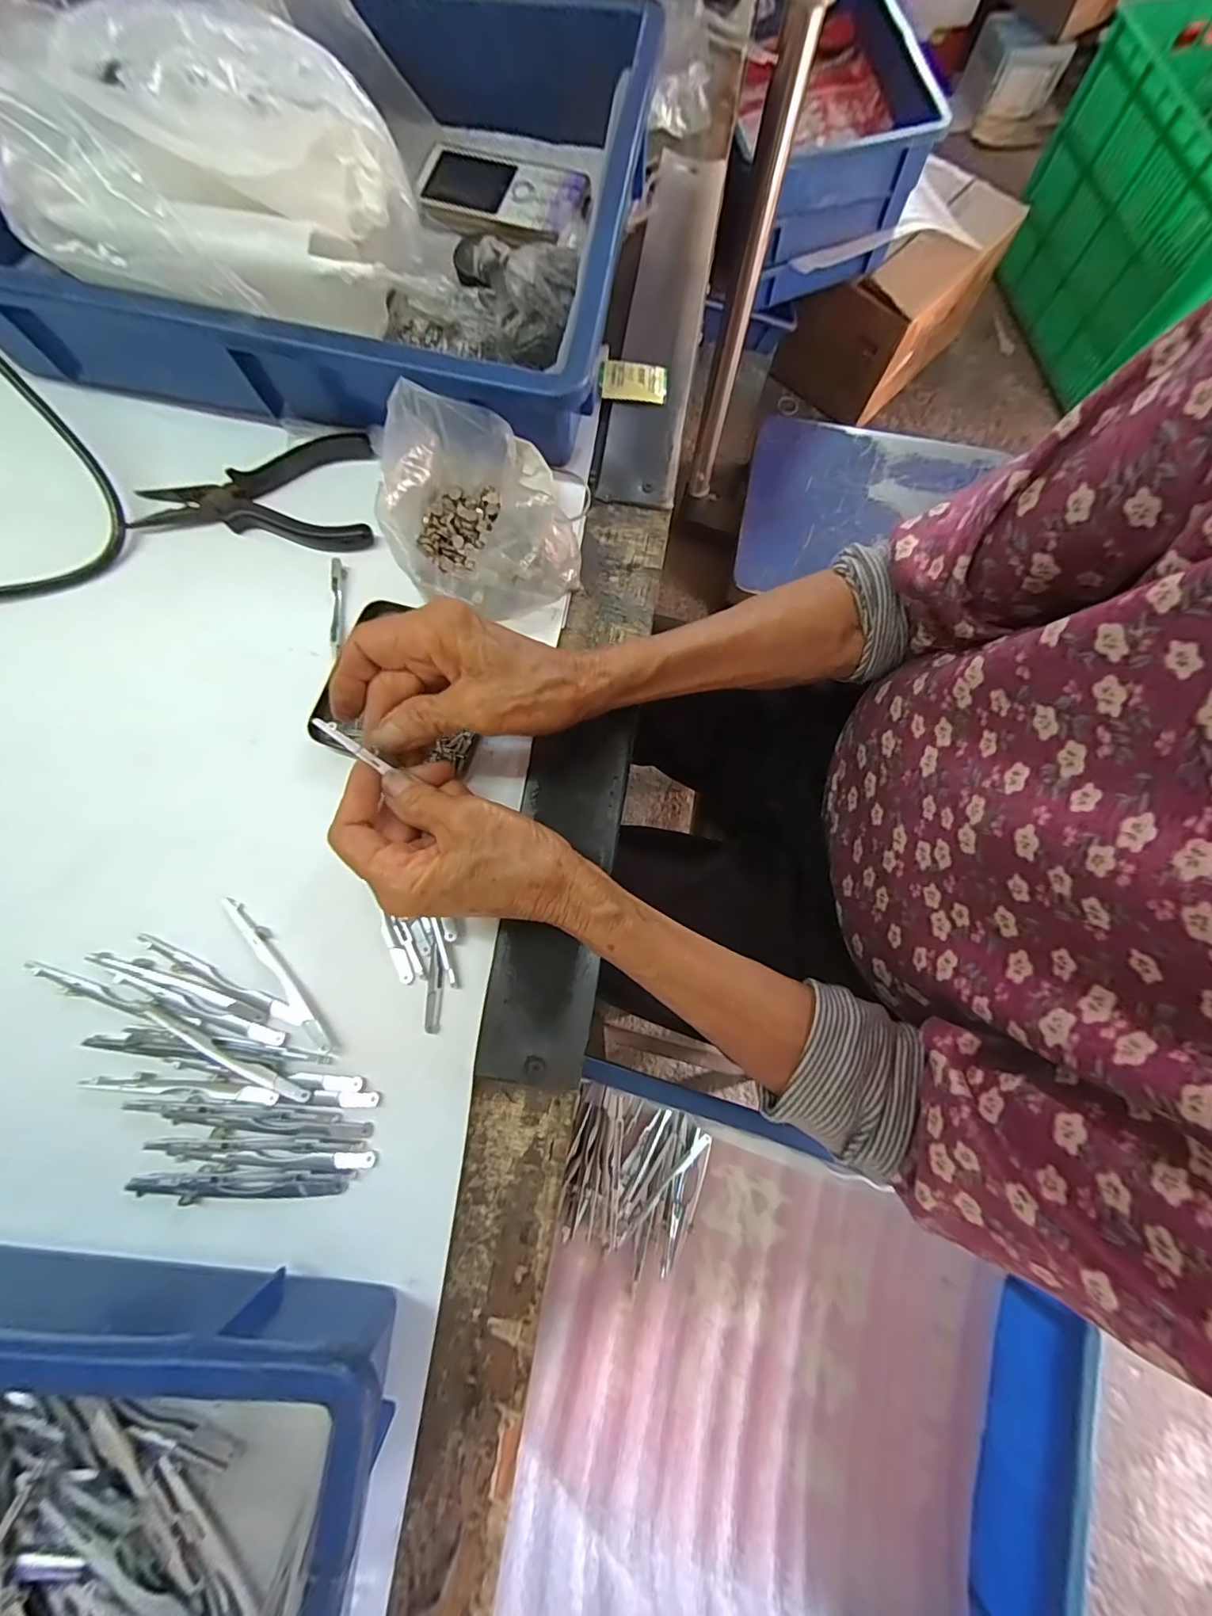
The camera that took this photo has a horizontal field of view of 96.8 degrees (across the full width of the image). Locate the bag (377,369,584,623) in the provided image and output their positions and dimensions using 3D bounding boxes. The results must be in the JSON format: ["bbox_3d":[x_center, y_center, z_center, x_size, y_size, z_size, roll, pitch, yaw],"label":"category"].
[{"bbox_3d":[-0.072,-0.174,0.323,0.109,0.059,0.113,-3,76,-1],"label":"bag"}]

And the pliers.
[{"bbox_3d":[-0.229,-0.202,0.350,0.152,0.012,0.080,-5,76,-1],"label":"pliers"}]

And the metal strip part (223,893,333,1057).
[{"bbox_3d":[-0.175,0.086,0.286,0.011,0.006,0.100,-39,80,-10],"label":"metal strip part"}]

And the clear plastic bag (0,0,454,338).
[{"bbox_3d":[-0.207,-0.339,0.297,0.207,0.101,0.115,-1,76,0],"label":"clear plastic bag"}]

